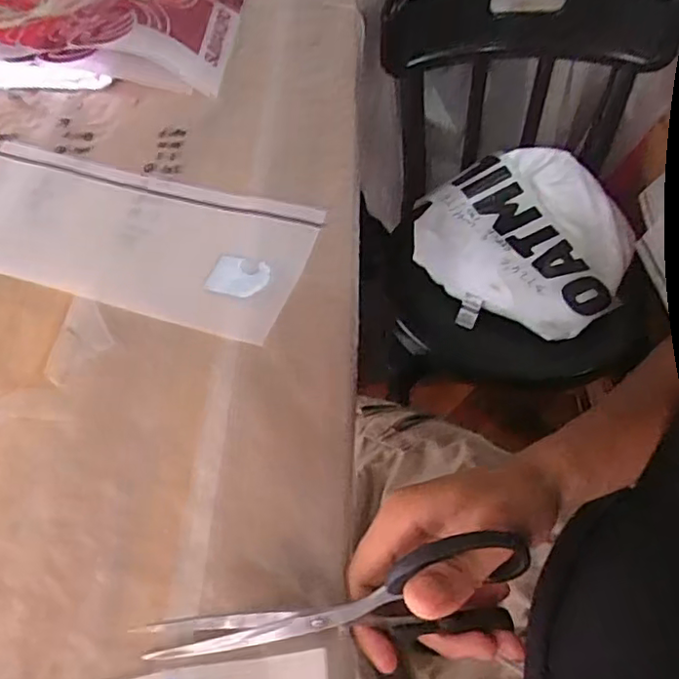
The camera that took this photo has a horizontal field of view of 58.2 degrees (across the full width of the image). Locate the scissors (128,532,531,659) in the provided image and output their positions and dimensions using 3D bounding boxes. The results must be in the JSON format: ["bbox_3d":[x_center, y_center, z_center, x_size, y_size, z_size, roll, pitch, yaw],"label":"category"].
[{"bbox_3d":[-0.003,0.135,0.295,0.184,0.086,0.025,-12,53,2],"label":"scissors"}]

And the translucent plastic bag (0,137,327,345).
[{"bbox_3d":[-0.168,-0.083,0.473,0.296,0.009,0.134,15,55,12],"label":"translucent plastic bag"}]

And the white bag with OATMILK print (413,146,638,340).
[{"bbox_3d":[0.270,-0.153,0.902,0.313,0.080,0.289,11,54,9],"label":"white bag with OATMILK print"}]

